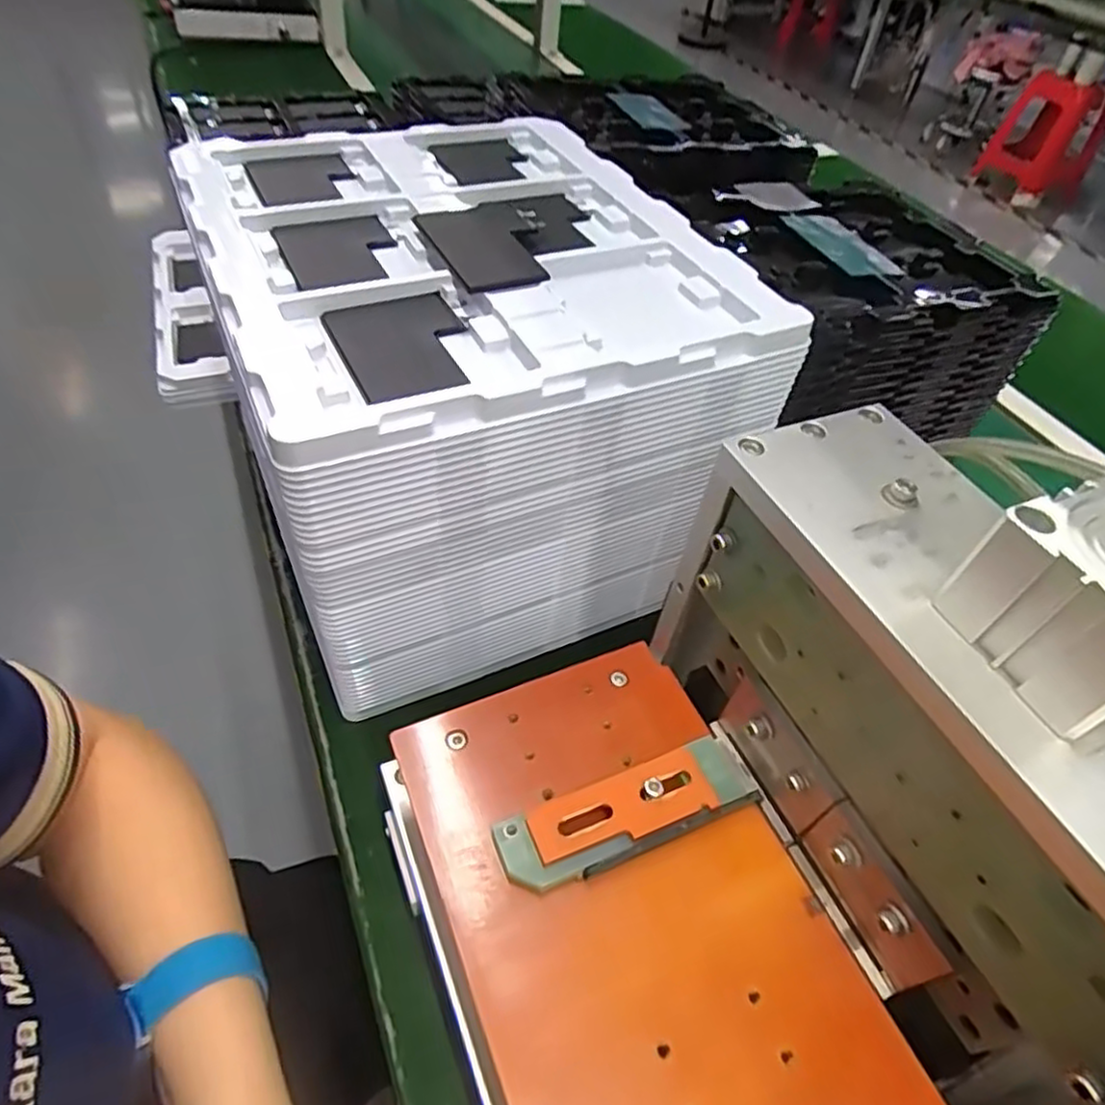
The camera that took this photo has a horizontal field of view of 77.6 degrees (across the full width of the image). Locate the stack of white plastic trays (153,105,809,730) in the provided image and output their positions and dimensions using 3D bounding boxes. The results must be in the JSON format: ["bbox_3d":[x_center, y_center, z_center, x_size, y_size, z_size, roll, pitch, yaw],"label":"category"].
[{"bbox_3d":[-0.060,-0.122,0.474,0.273,0.204,0.318,-17,53,-20],"label":"stack of white plastic trays"}]

